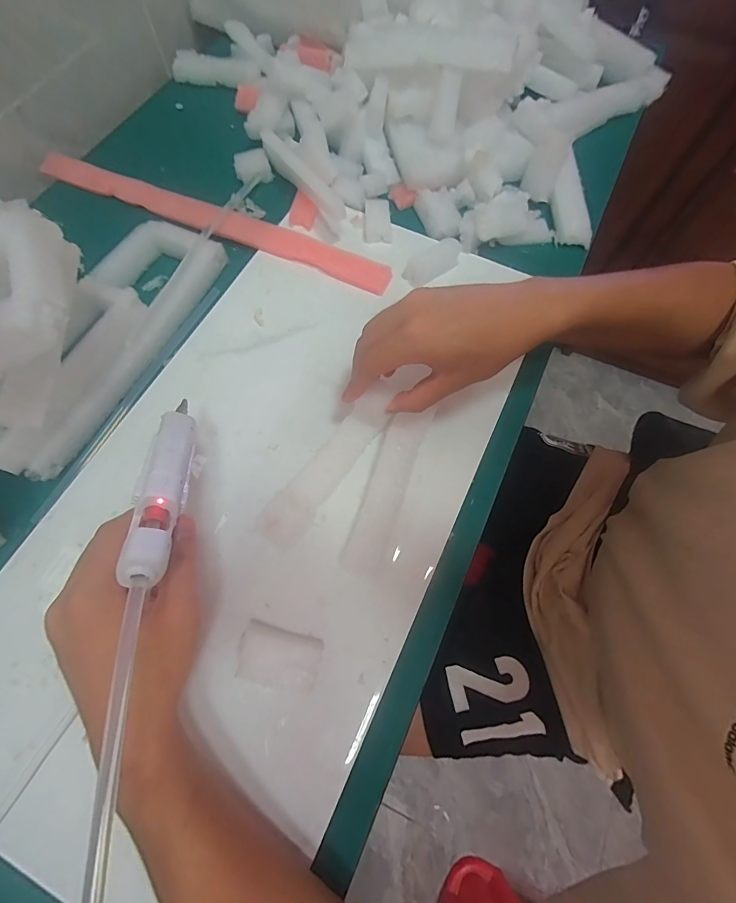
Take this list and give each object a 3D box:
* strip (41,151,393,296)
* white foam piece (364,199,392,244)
[{"bbox_3d":[-0.177,-0.259,0.429,0.429,0.011,0.033,23,71,7],"label":"strip"},{"bbox_3d":[0.011,-0.252,0.427,0.029,0.011,0.054,-1,69,-2],"label":"white foam piece"}]

